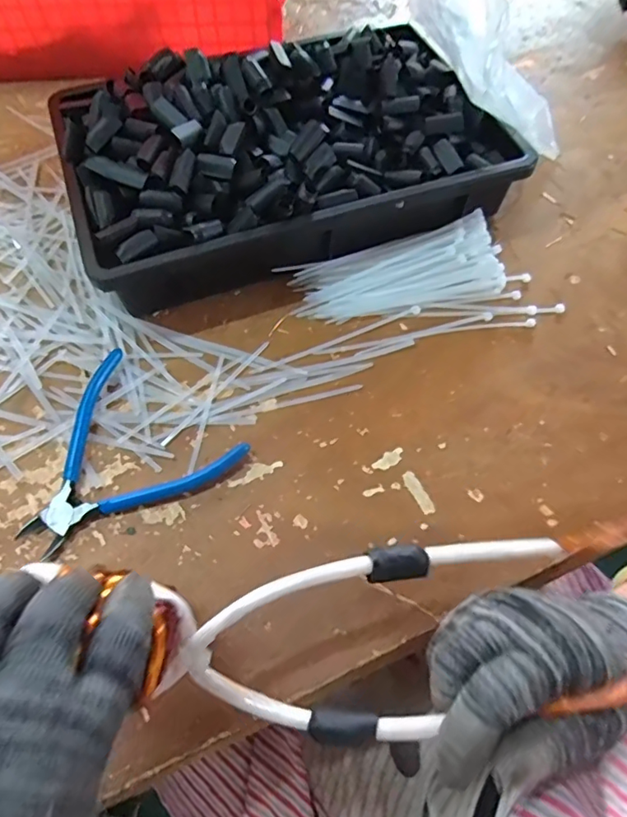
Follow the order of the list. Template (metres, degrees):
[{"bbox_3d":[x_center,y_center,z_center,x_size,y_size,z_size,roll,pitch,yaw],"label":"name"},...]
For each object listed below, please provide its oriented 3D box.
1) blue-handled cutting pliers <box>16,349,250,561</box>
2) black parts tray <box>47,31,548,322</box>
[{"bbox_3d":[-0.142,0.030,0.370,0.144,0.010,0.128,-38,68,-18],"label":"blue-handled cutting pliers"},{"bbox_3d":[-0.027,-0.226,0.458,0.358,0.095,0.236,-18,63,-9],"label":"black parts tray"}]

